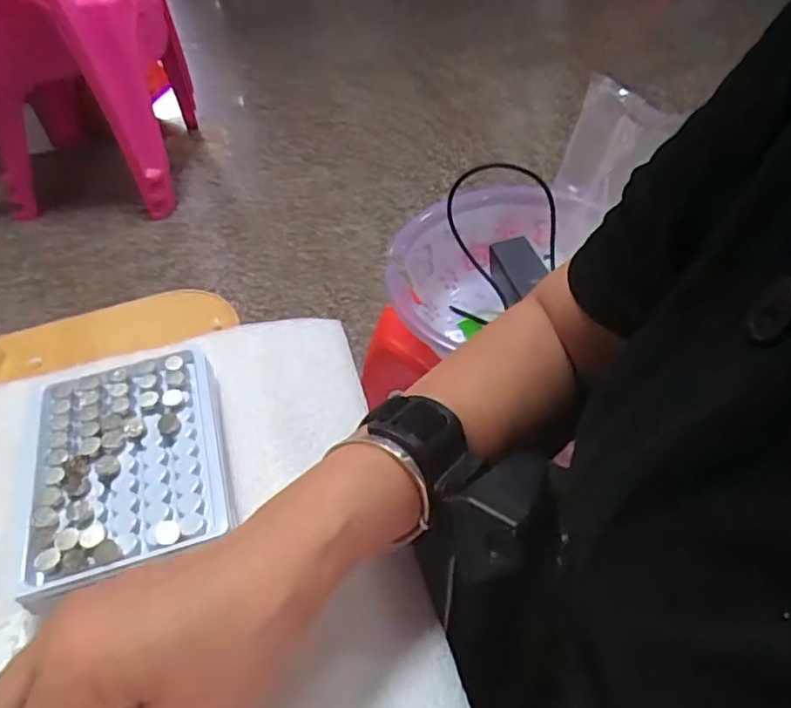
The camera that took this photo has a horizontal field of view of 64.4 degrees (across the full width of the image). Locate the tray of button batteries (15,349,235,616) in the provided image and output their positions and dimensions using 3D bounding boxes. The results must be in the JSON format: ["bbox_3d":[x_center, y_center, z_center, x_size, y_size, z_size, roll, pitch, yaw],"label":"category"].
[{"bbox_3d":[-0.139,0.055,0.330,0.094,0.017,0.129,-16,48,-10],"label":"tray of button batteries"}]

